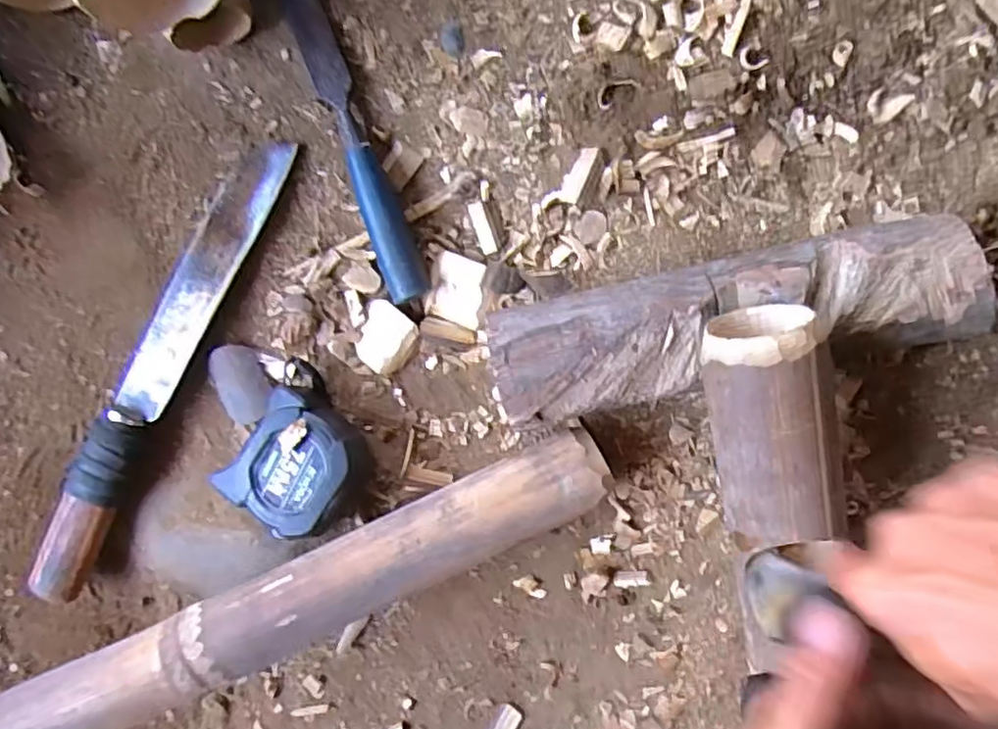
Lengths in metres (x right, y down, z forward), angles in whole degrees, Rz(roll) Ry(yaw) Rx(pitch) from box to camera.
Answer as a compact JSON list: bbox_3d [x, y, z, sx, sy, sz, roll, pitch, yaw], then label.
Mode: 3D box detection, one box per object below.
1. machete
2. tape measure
[{"bbox_3d":[-0.235,0.005,0.439,0.041,0.036,0.339,29,98,3],"label":"machete"},{"bbox_3d":[-0.133,0.058,0.430,0.098,0.049,0.091,34,99,2],"label":"tape measure"}]

